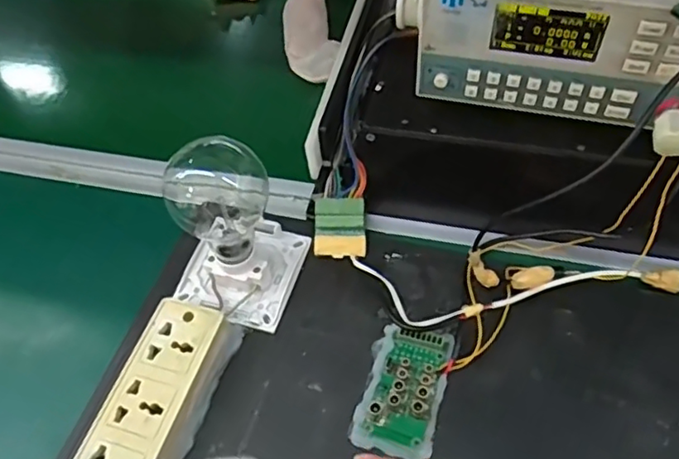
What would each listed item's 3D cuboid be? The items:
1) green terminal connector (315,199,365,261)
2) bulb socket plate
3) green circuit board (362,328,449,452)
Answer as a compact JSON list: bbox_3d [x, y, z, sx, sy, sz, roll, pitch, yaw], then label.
[{"bbox_3d":[0.000,-0.002,0.482,0.041,0.009,0.046,2,89,6],"label":"green terminal connector"},{"bbox_3d":[-0.077,0.028,0.468,0.085,0.029,0.087,12,55,16],"label":"bulb socket plate"},{"bbox_3d":[0.046,0.104,0.403,0.039,0.017,0.077,14,56,18],"label":"green circuit board"}]

